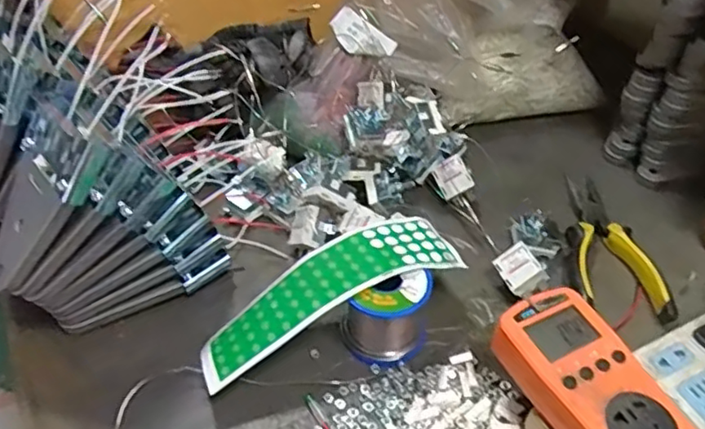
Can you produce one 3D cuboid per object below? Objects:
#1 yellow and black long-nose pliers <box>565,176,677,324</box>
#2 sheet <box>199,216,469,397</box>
[{"bbox_3d":[0.225,0.021,0.542,0.070,0.023,0.176,5,44,2],"label":"yellow and black long-nose pliers"},{"bbox_3d":[-0.019,0.064,0.461,0.202,0.064,0.060,-19,48,-20],"label":"sheet"}]

